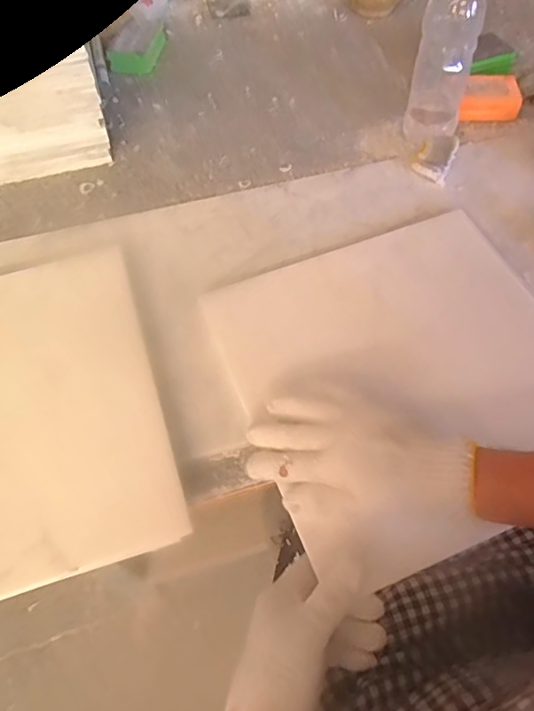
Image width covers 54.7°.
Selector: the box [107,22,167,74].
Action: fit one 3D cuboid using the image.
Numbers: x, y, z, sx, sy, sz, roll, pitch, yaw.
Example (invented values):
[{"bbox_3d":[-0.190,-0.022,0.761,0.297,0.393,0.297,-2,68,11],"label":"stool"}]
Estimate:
[{"bbox_3d":[-0.188,-0.457,0.765,0.062,0.030,0.115,6,60,7],"label":"box"}]

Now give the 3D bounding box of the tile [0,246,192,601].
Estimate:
[{"bbox_3d":[-0.242,0.053,0.439,0.290,0.014,0.299,-15,61,-13],"label":"tile"}]

